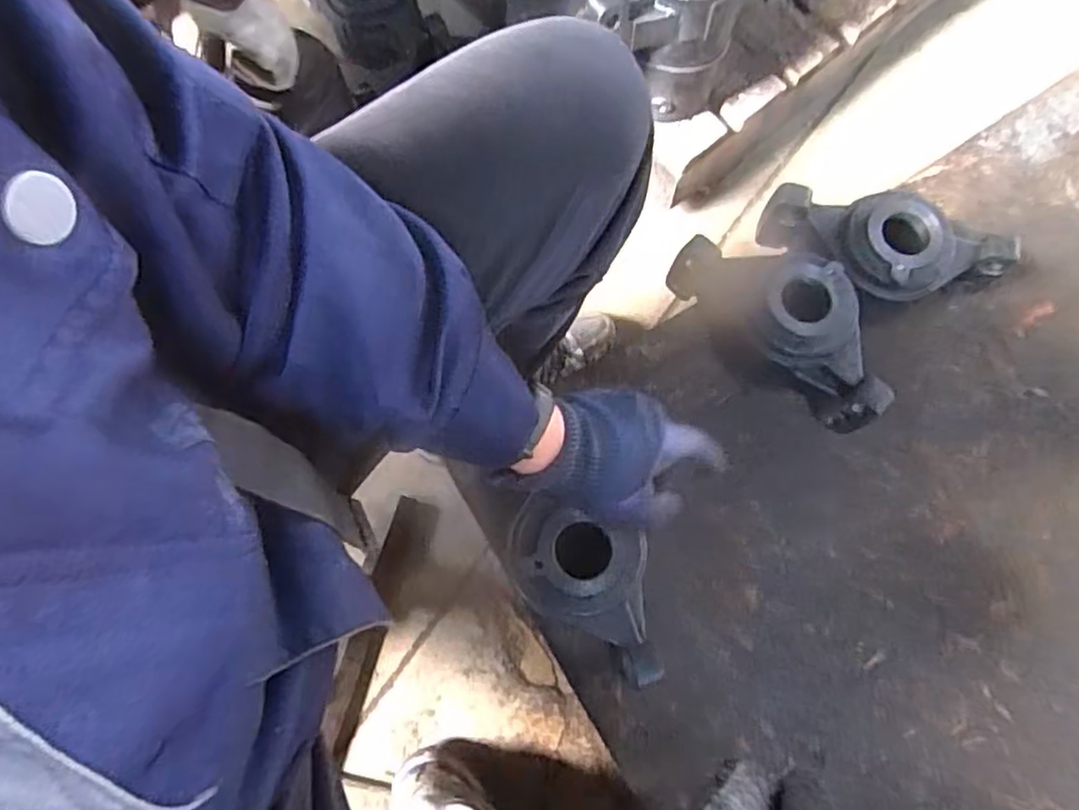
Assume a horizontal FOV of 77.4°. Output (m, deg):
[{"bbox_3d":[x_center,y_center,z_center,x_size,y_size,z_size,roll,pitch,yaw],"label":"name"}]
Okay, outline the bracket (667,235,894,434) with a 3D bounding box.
[{"bbox_3d":[0.233,-0.081,0.651,0.229,0.099,0.093,37,76,8],"label":"bracket"}]

